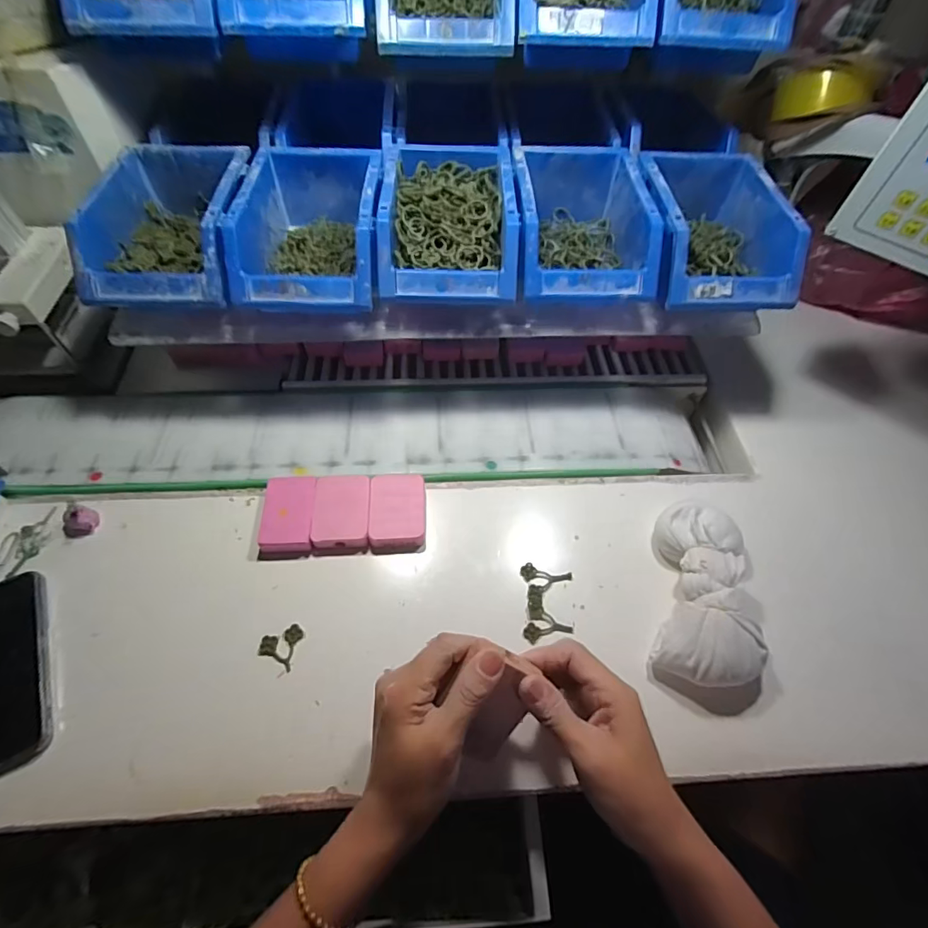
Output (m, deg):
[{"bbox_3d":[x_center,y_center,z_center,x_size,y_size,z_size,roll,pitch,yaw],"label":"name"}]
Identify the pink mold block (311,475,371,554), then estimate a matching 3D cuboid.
[{"bbox_3d":[-0.112,0.045,0.450,0.049,0.015,0.071,-1,55,-3],"label":"pink mold block"}]

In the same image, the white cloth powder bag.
[{"bbox_3d":[0.203,0.104,0.413,0.074,0.053,0.155,12,56,6],"label":"white cloth powder bag"}]

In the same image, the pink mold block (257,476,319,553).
[{"bbox_3d":[-0.161,0.048,0.451,0.046,0.019,0.071,0,55,-3],"label":"pink mold block"}]

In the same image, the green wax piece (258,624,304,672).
[{"bbox_3d":[-0.149,0.146,0.396,0.029,0.004,0.033,12,56,6],"label":"green wax piece"}]

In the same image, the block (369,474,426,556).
[{"bbox_3d":[-0.062,0.045,0.455,0.051,0.017,0.072,-1,55,-3],"label":"block"}]

